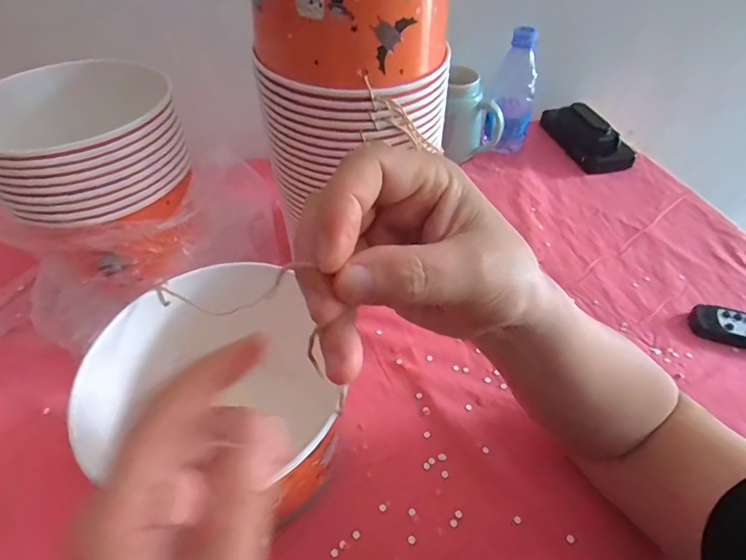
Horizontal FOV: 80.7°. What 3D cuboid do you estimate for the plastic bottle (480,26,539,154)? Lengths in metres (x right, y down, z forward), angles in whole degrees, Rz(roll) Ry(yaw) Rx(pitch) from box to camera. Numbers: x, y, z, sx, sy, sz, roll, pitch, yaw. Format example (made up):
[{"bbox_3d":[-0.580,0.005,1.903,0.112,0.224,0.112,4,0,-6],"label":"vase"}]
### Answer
[{"bbox_3d":[0.198,-0.268,0.619,0.065,0.151,0.076,14,49,10],"label":"plastic bottle"}]

